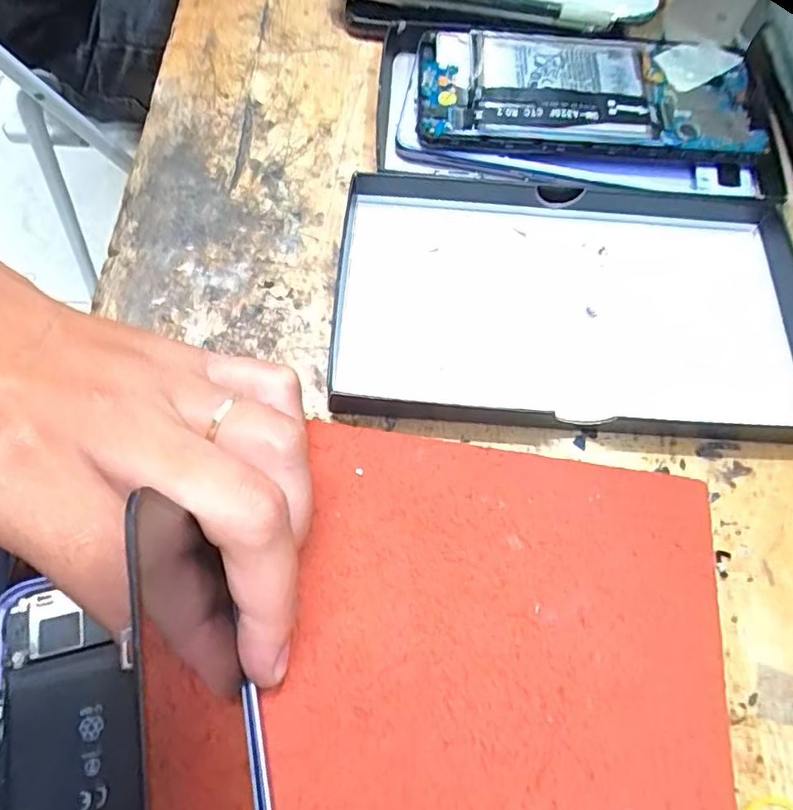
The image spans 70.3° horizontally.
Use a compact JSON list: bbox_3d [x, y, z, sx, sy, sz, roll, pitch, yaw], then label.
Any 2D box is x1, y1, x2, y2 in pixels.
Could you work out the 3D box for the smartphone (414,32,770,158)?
[{"bbox_3d":[0.084,-0.137,0.250,0.146,0.011,0.064,5,72,-1],"label":"smartphone"}]

